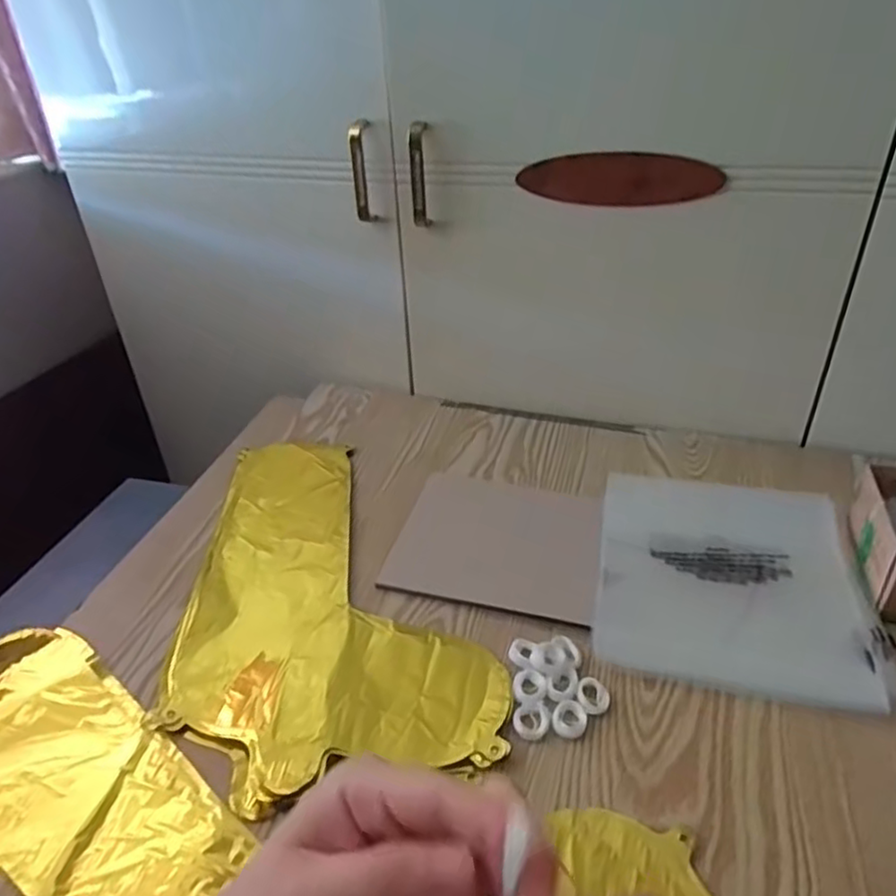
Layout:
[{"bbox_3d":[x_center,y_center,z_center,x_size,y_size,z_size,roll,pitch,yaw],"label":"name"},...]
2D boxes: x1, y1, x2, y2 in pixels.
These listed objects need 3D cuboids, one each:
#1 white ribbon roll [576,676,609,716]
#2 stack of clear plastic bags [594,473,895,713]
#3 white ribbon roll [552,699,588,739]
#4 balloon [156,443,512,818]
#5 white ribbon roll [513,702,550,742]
[{"bbox_3d":[0.104,0.177,0.482,0.023,0.006,0.028,1,34,5],"label":"white ribbon roll"},{"bbox_3d":[0.238,0.106,0.567,0.208,0.021,0.217,7,35,13],"label":"stack of clear plastic bags"},{"bbox_3d":[0.085,0.188,0.468,0.023,0.004,0.026,13,37,21],"label":"white ribbon roll"},{"bbox_3d":[-0.107,0.108,0.590,0.236,0.009,0.391,-8,35,-8],"label":"balloon"},{"bbox_3d":[0.058,0.189,0.467,0.025,0.005,0.026,-2,34,1],"label":"white ribbon roll"}]

